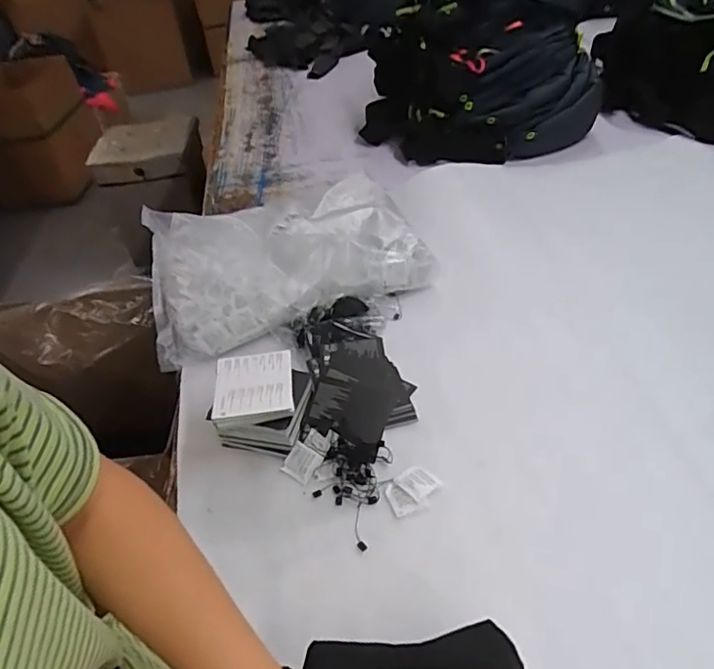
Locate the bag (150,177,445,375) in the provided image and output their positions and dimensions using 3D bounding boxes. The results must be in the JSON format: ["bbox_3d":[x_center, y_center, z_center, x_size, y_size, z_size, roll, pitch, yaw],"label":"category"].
[{"bbox_3d":[-0.132,-0.146,0.951,0.440,0.101,0.347,-16,42,-10],"label":"bag"}]

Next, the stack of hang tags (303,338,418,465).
[{"bbox_3d":[0.007,0.075,0.718,0.136,0.050,0.189,7,43,16],"label":"stack of hang tags"}]

